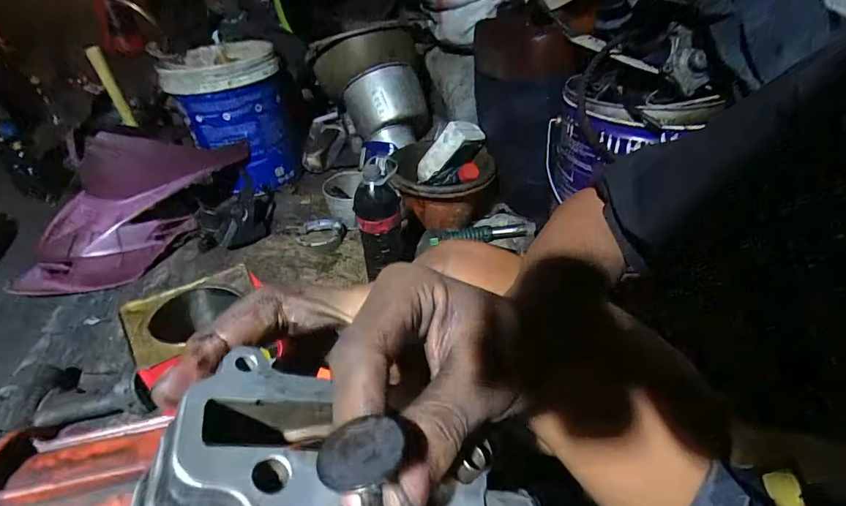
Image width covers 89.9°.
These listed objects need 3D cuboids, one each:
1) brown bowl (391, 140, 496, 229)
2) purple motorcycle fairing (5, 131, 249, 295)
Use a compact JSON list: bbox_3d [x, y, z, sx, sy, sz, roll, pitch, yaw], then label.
[{"bbox_3d":[0.038,-0.156,1.044,0.258,0.148,0.217,6,39,8],"label":"brown bowl"},{"bbox_3d":[-0.720,-0.125,1.019,0.180,0.238,0.580,30,74,29],"label":"purple motorcycle fairing"}]

